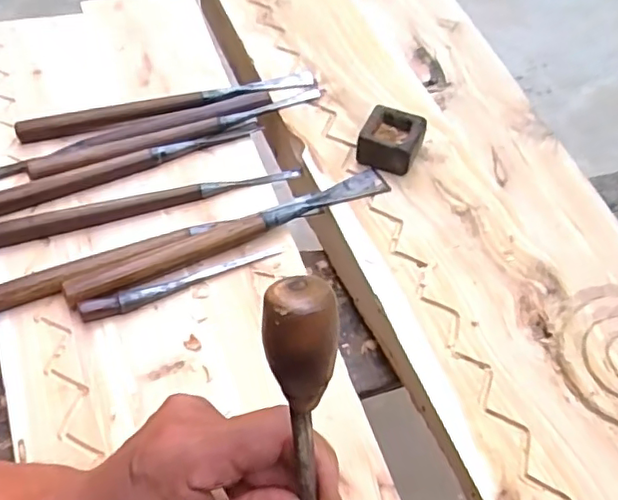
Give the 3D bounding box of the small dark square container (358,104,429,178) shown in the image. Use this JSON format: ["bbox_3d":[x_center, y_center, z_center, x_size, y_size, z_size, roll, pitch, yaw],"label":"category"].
[{"bbox_3d":[0.068,-0.090,0.492,0.047,0.031,0.050,17,55,13],"label":"small dark square container"}]

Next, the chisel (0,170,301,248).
[{"bbox_3d":[-0.129,-0.037,0.460,0.256,0.015,0.019,-15,54,-11],"label":"chisel"}]

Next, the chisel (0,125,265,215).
[{"bbox_3d":[-0.156,-0.068,0.483,0.249,0.022,0.016,-23,56,-16],"label":"chisel"}]

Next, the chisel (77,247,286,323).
[{"bbox_3d":[-0.085,0.020,0.413,0.146,0.014,0.012,-20,56,-14],"label":"chisel"}]

